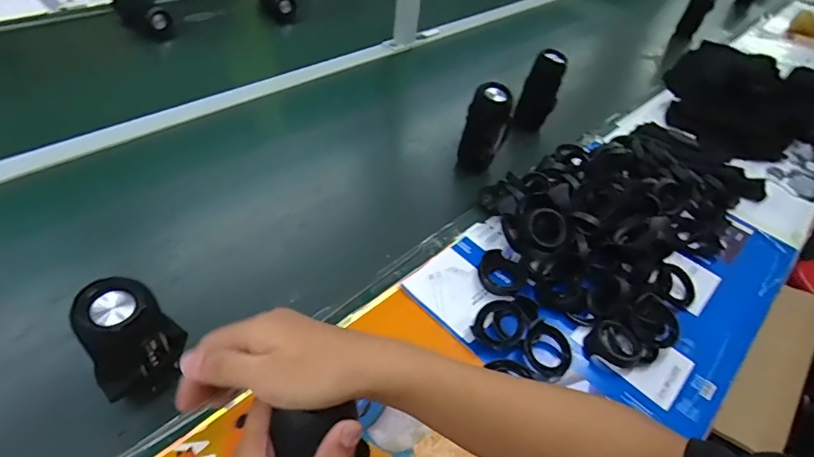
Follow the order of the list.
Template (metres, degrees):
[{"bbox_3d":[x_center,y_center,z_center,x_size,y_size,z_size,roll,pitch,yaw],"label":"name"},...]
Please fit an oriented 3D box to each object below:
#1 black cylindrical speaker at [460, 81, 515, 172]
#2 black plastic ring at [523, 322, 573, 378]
[{"bbox_3d":[0.133,-0.167,0.783,0.059,0.144,0.053,30,48,18],"label":"black cylindrical speaker"},{"bbox_3d":[0.168,0.148,0.552,0.058,0.017,0.061,6,60,-11],"label":"black plastic ring"}]

